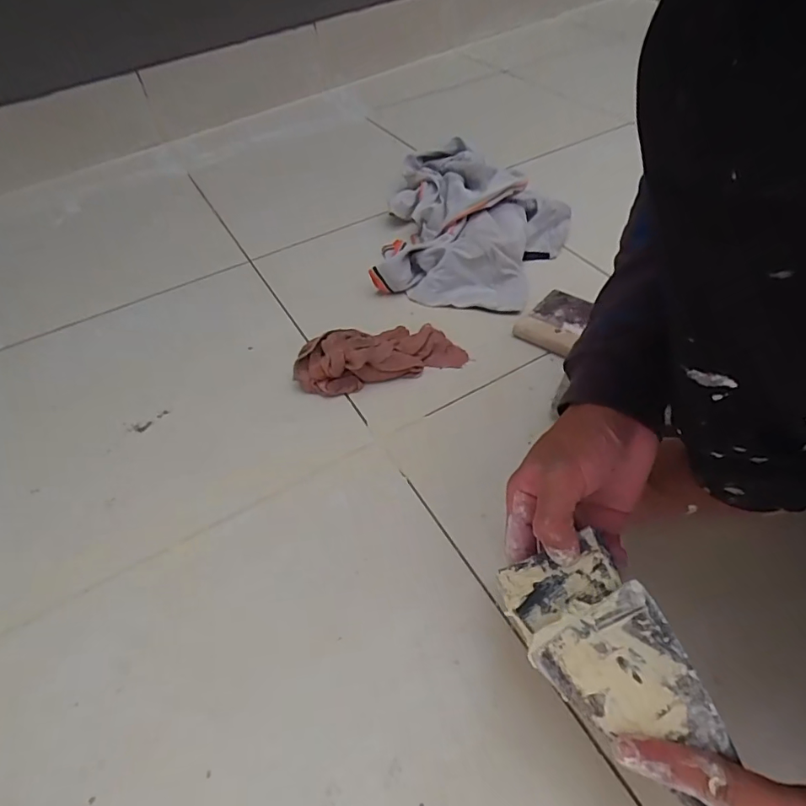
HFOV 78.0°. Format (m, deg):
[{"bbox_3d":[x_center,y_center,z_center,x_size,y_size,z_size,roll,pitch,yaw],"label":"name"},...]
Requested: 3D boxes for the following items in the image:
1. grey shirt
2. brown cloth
[{"bbox_3d":[0.100,-0.278,0.724,0.260,0.090,0.328,9,52,12],"label":"grey shirt"},{"bbox_3d":[-0.028,-0.061,0.576,0.197,0.052,0.066,-16,51,-9],"label":"brown cloth"}]

